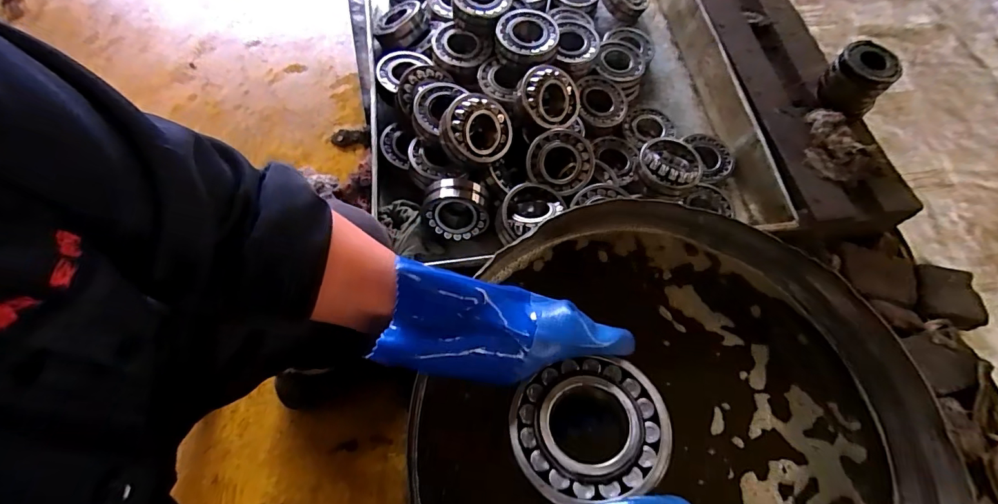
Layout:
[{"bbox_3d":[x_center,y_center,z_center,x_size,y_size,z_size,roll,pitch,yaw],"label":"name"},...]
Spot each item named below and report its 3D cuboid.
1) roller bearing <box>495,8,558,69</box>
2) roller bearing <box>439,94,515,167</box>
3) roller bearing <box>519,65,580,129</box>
[{"bbox_3d":[0.052,-0.370,0.769,0.102,0.036,0.103,2,64,-4],"label":"roller bearing"},{"bbox_3d":[-0.037,-0.192,0.705,0.104,0.055,0.101,-2,97,-19],"label":"roller bearing"},{"bbox_3d":[0.088,-0.256,0.742,0.107,0.025,0.094,15,91,-29],"label":"roller bearing"}]

